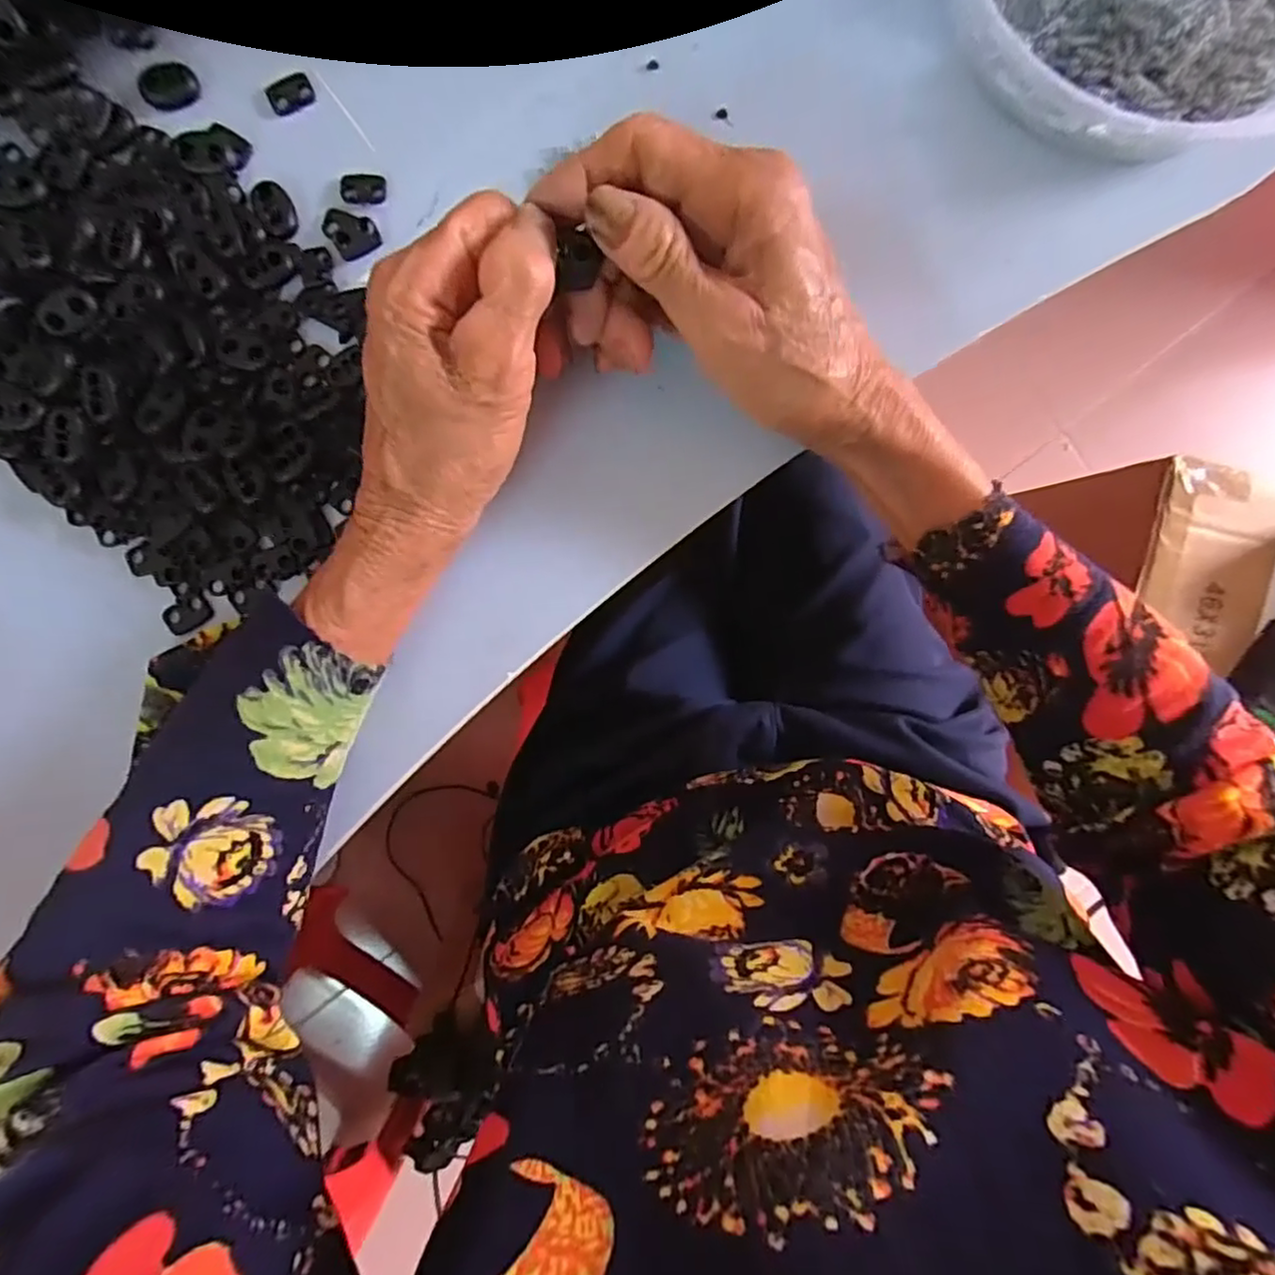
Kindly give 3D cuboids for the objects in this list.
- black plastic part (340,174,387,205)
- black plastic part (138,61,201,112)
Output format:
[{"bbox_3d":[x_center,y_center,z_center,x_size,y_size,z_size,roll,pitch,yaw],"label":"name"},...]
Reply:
[{"bbox_3d":[-0.111,-0.182,0.261,0.018,0.004,0.012,1,95,-2],"label":"black plastic part"},{"bbox_3d":[-0.184,-0.217,0.255,0.021,0.005,0.014,-9,95,-1],"label":"black plastic part"}]

